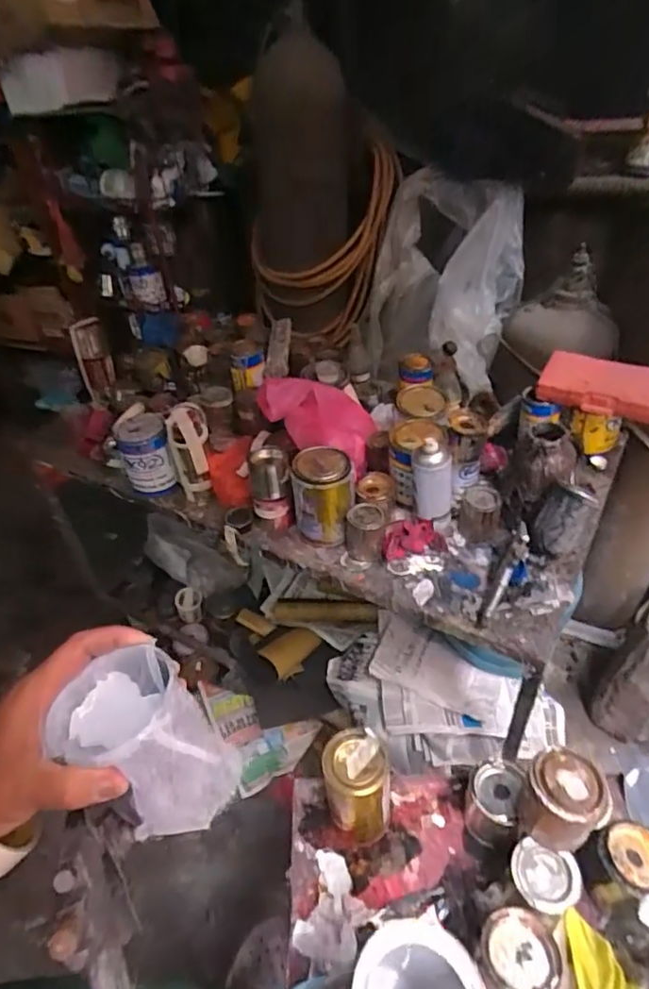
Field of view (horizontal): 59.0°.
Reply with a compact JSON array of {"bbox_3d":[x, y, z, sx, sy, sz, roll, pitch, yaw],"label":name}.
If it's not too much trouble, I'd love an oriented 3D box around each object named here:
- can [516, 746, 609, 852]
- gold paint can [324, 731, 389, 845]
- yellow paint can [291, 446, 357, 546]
[{"bbox_3d":[0.246,0.318,0.600,0.080,0.085,0.076,-24,42,-20],"label":"can"},{"bbox_3d":[0.039,0.336,0.655,0.067,0.140,0.068,-4,39,4],"label":"gold paint can"},{"bbox_3d":[0.000,0.007,1.005,0.106,0.150,0.098,-5,39,3],"label":"yellow paint can"}]

